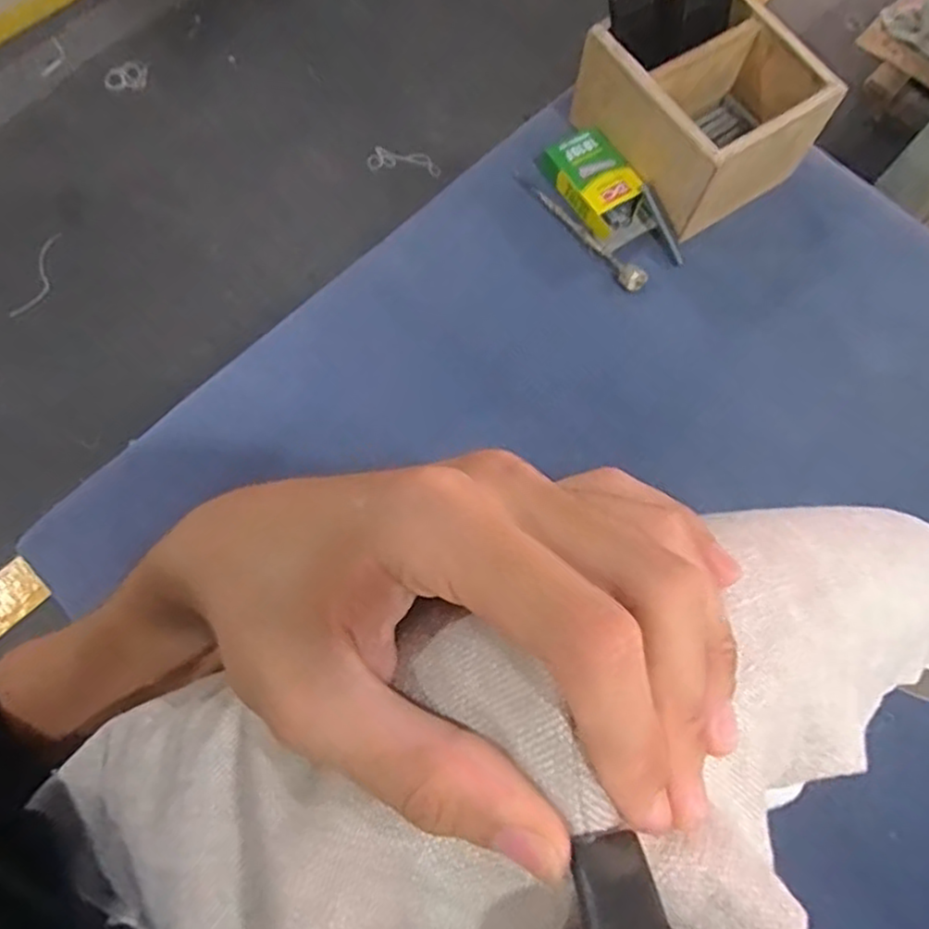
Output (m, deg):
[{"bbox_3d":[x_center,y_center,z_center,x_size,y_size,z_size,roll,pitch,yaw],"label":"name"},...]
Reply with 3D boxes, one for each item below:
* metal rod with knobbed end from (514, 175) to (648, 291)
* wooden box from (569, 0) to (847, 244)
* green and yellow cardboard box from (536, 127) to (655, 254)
[{"bbox_3d":[0.138,-0.280,0.821,0.030,0.015,0.203,-37,77,-12],"label":"metal rod with knobbed end"},{"bbox_3d":[0.274,-0.413,0.809,0.211,0.125,0.210,-31,76,-11],"label":"wooden box"},{"bbox_3d":[0.159,-0.330,0.826,0.080,0.032,0.148,-34,76,-12],"label":"green and yellow cardboard box"}]

